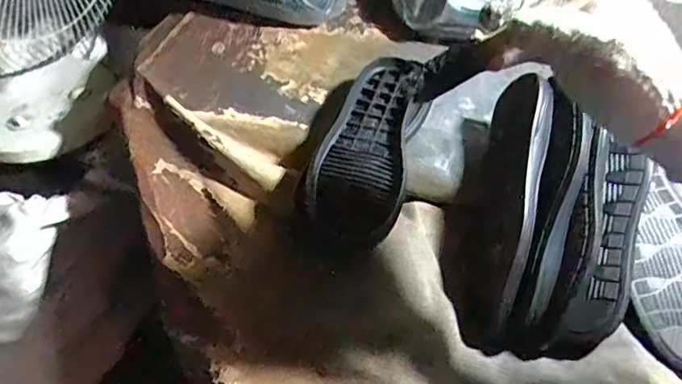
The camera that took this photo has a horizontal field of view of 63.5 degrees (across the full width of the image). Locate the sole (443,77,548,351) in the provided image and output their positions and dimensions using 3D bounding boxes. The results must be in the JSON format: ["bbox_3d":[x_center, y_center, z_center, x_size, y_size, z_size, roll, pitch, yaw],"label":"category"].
[{"bbox_3d":[0.171,0.026,0.618,0.086,0.301,0.063,11,16,10],"label":"sole"}]

